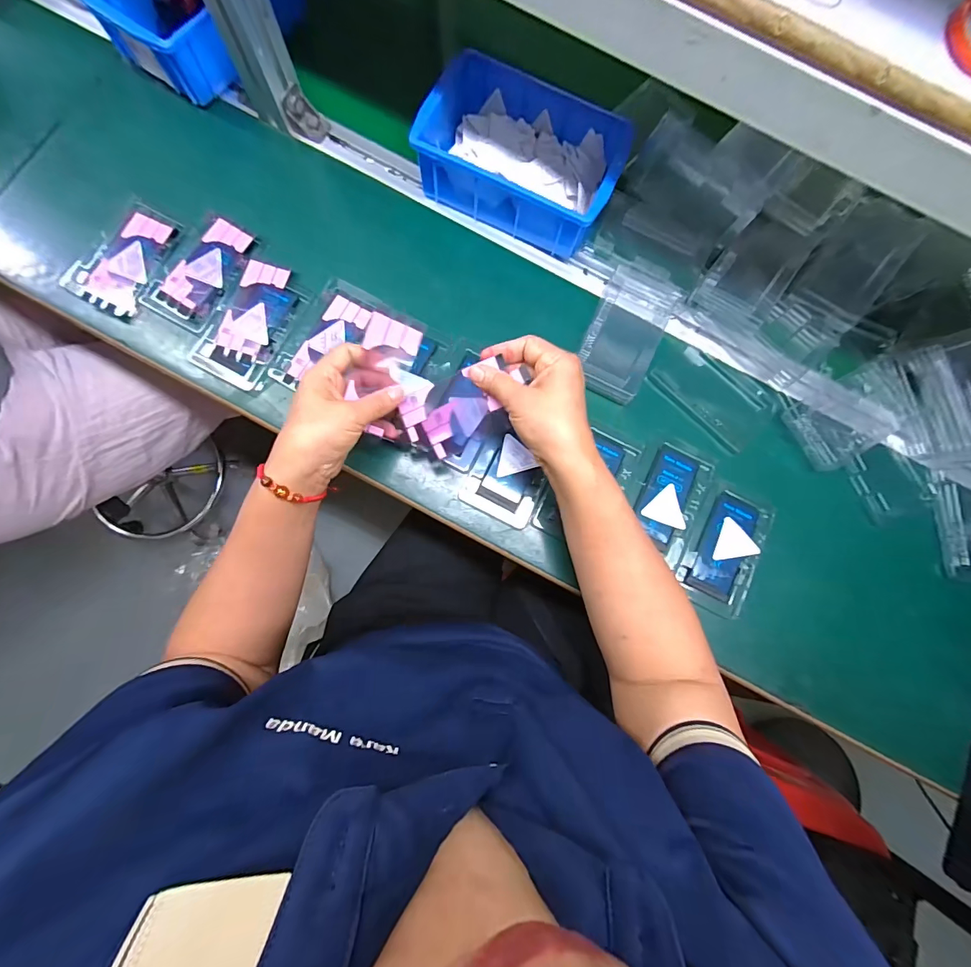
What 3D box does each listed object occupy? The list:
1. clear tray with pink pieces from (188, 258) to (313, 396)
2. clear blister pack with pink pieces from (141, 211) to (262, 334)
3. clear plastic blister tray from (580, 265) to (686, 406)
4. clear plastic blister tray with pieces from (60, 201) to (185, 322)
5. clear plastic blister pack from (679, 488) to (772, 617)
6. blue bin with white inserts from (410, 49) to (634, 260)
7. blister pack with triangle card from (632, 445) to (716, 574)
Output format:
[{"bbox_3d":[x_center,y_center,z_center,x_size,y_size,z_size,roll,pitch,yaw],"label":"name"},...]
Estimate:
[{"bbox_3d":[-0.238,-0.164,0.420,0.075,0.008,0.128,26,79,2],"label":"clear tray with pink pieces"},{"bbox_3d":[-0.293,-0.222,0.426,0.071,0.004,0.122,29,79,2],"label":"clear blister pack with pink pieces"},{"bbox_3d":[0.148,-0.157,0.433,0.075,0.025,0.136,25,79,2],"label":"clear plastic blister tray"},{"bbox_3d":[-0.372,-0.234,0.424,0.070,0.006,0.116,30,79,3],"label":"clear plastic blister tray with pieces"},{"bbox_3d":[0.243,0.068,0.417,0.071,0.006,0.119,24,79,1],"label":"clear plastic blister pack"},{"bbox_3d":[0.040,-0.351,0.442,0.206,0.062,0.142,23,82,0],"label":"blue bin with white inserts"},{"bbox_3d":[0.188,0.018,0.420,0.062,0.006,0.114,24,79,1],"label":"blister pack with triangle card"}]

